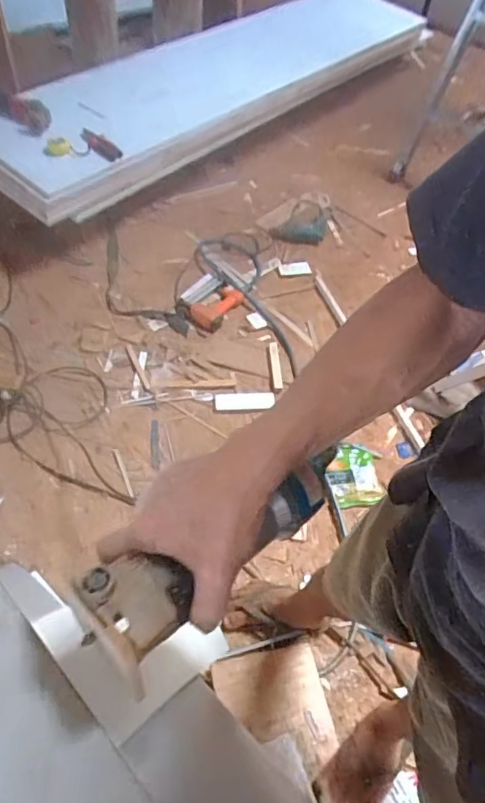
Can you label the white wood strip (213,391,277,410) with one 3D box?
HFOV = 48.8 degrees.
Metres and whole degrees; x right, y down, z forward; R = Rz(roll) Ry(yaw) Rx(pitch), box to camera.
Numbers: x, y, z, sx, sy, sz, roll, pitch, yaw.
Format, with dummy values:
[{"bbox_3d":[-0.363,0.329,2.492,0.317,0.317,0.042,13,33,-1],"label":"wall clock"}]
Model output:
[{"bbox_3d":[0.006,-0.006,1.575,0.174,0.018,0.053,-4,52,-9],"label":"white wood strip"}]

